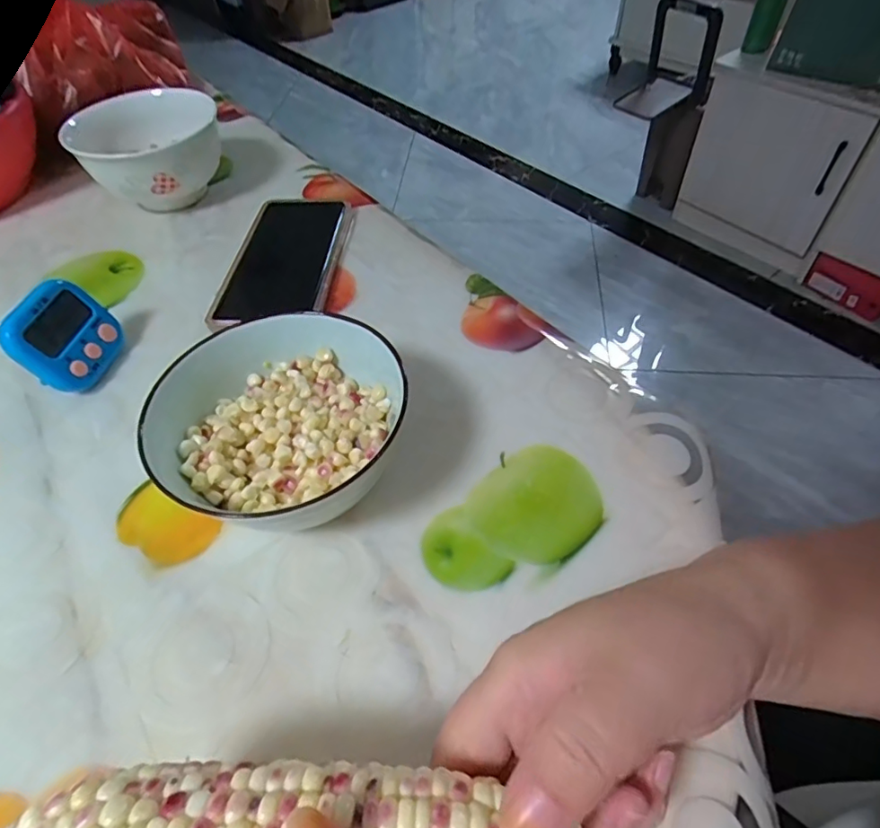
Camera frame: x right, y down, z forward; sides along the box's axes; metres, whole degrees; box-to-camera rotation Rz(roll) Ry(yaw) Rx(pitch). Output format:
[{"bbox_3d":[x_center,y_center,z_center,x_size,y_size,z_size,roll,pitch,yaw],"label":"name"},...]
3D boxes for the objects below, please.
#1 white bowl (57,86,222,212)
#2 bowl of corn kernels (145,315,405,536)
[{"bbox_3d":[-0.254,-0.232,0.484,0.118,0.079,0.118,-2,51,3],"label":"white bowl"},{"bbox_3d":[-0.081,0.009,0.285,0.115,0.062,0.112,-2,51,3],"label":"bowl of corn kernels"}]

